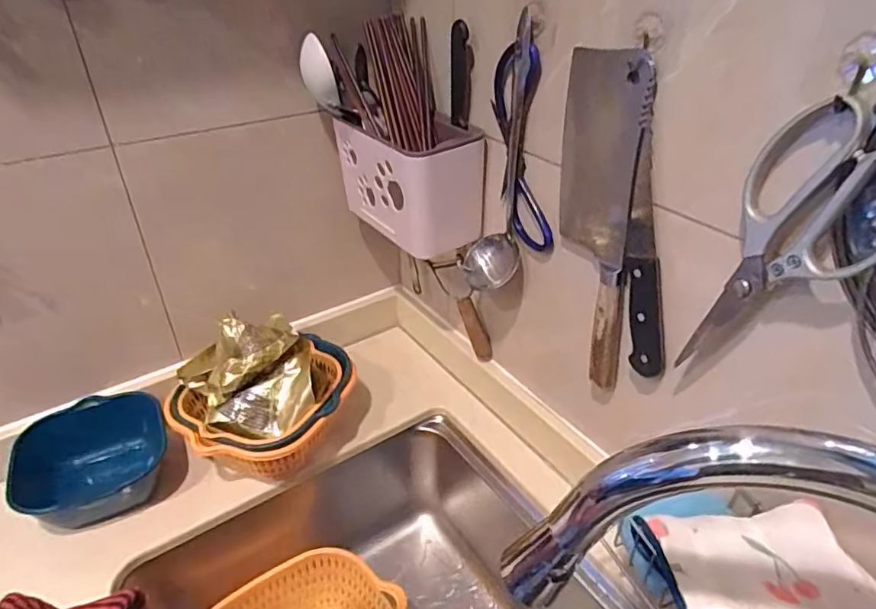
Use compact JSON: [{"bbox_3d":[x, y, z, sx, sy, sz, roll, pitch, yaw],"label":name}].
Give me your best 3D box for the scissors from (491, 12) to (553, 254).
[{"bbox_3d":[0.086,-0.163,0.552,0.021,0.210,0.106,-19,38,-25],"label":"scissors"}]

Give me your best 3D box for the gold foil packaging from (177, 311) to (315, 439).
[{"bbox_3d":[-0.213,0.083,0.653,0.134,0.040,0.148,-41,76,-19],"label":"gold foil packaging"}]

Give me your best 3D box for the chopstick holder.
[{"bbox_3d":[-0.034,-0.145,0.655,0.083,0.129,0.180,-24,40,-31],"label":"chopstick holder"}]

